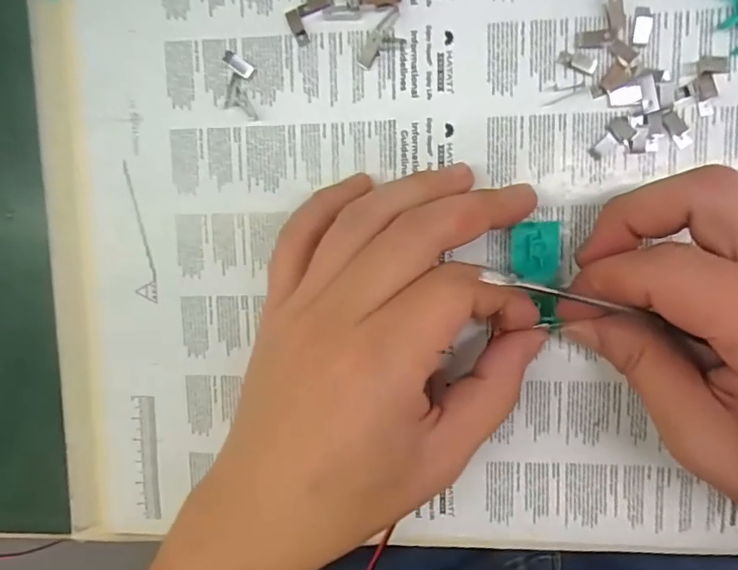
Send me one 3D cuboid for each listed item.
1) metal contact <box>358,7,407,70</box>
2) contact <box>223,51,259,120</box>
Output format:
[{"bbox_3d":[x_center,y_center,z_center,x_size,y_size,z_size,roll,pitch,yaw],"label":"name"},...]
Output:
[{"bbox_3d":[0.006,-0.095,0.208,0.011,0.005,0.024,43,99,1],"label":"metal contact"},{"bbox_3d":[-0.053,-0.081,0.216,0.013,0.004,0.026,0,96,7],"label":"contact"}]

